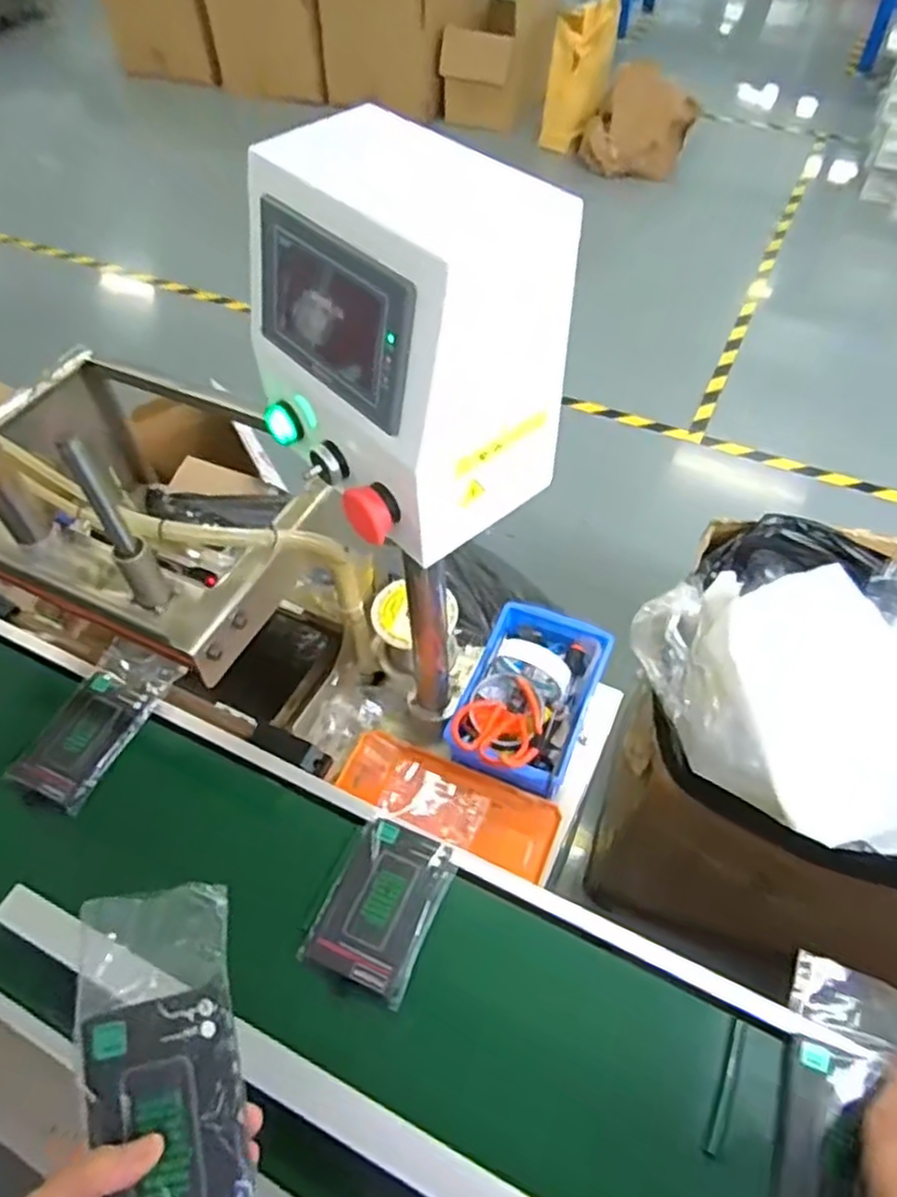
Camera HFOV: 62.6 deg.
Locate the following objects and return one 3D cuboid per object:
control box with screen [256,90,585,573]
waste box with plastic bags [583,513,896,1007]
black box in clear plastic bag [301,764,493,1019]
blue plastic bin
[{"bbox_3d":[-0.031,-0.162,0.476,0.147,0.189,0.178,-29,58,-19],"label":"control box with screen"},{"bbox_3d":[0.605,0.268,1.242,0.622,0.607,0.566,12,54,10],"label":"waste box with plastic bags"},{"bbox_3d":[-0.045,0.251,0.680,0.098,0.018,0.202,20,56,15],"label":"black box in clear plastic bag"},{"bbox_3d":[0.094,0.112,0.850,0.136,0.075,0.217,20,56,15],"label":"blue plastic bin"}]

